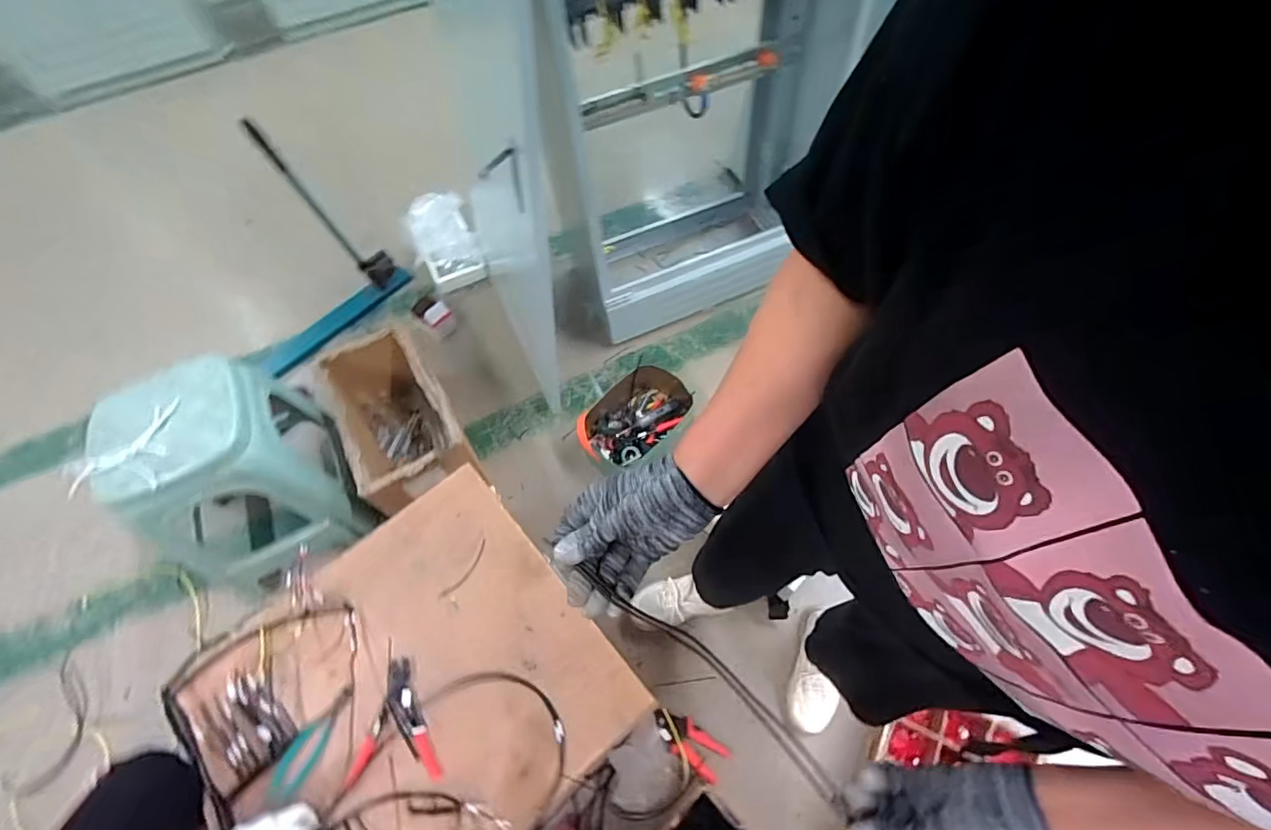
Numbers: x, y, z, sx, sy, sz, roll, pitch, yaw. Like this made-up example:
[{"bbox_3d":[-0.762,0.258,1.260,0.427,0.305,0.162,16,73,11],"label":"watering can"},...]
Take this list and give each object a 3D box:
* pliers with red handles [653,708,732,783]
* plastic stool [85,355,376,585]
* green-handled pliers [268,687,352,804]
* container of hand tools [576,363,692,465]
[{"bbox_3d":[0.112,0.679,1.119,0.164,0.023,0.071,30,66,19],"label":"pliers with red handles"},{"bbox_3d":[-0.915,0.134,1.238,0.354,0.445,0.353,-26,62,-11],"label":"plastic stool"},{"bbox_3d":[-0.553,0.562,0.918,0.057,0.016,0.186,28,65,19],"label":"green-handled pliers"},{"bbox_3d":[0.007,0.013,1.489,0.215,0.110,0.332,33,67,20],"label":"container of hand tools"}]

